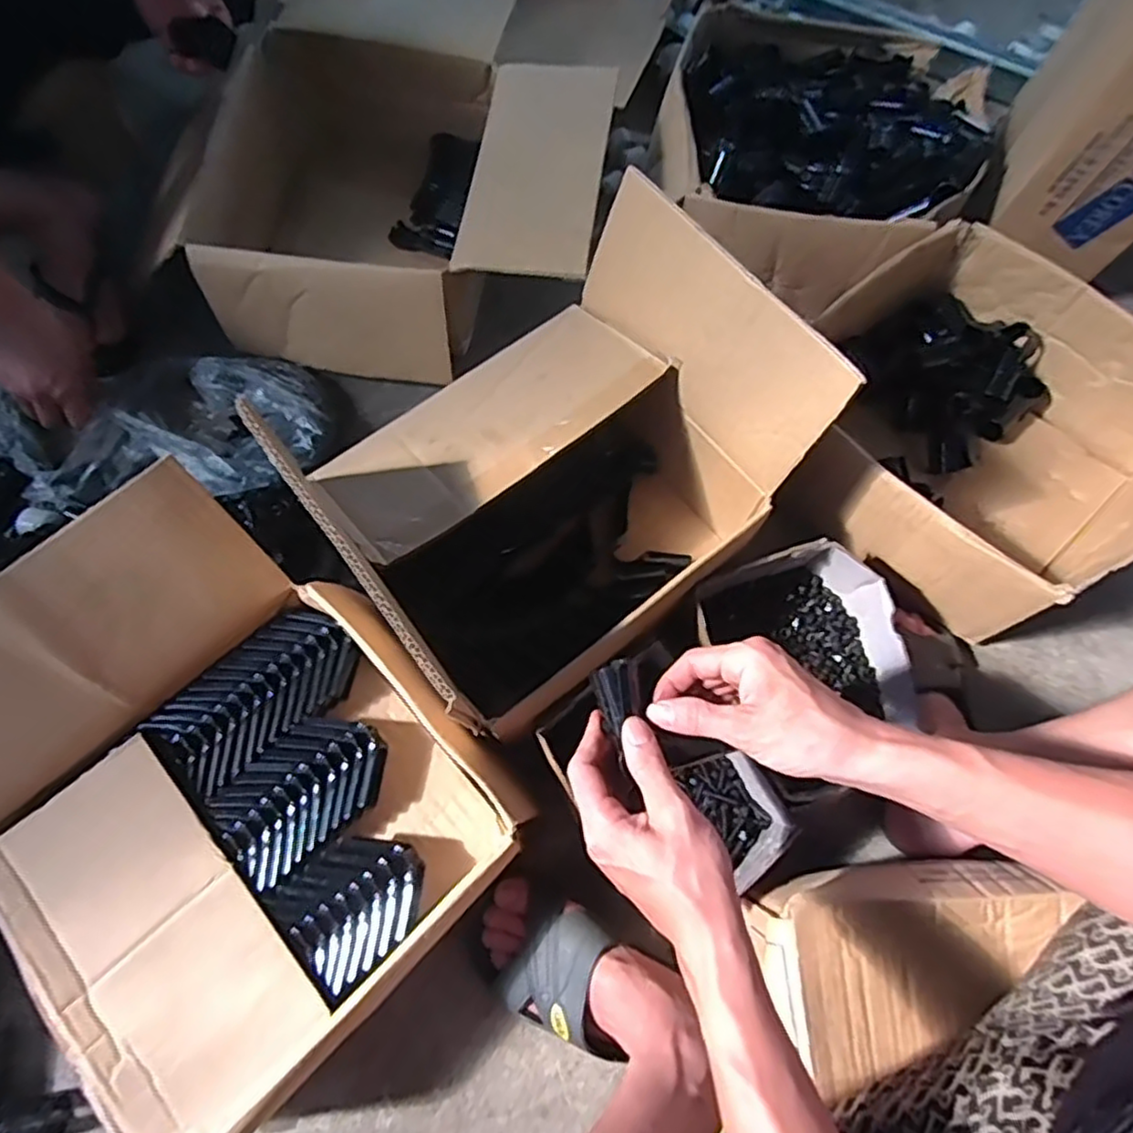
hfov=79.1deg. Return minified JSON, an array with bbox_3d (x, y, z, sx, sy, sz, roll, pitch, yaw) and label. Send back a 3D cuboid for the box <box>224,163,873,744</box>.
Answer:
[{"bbox_3d":[-0.005,-0.076,0.600,0.358,0.253,0.277,-36,75,-13],"label":"box"}]

